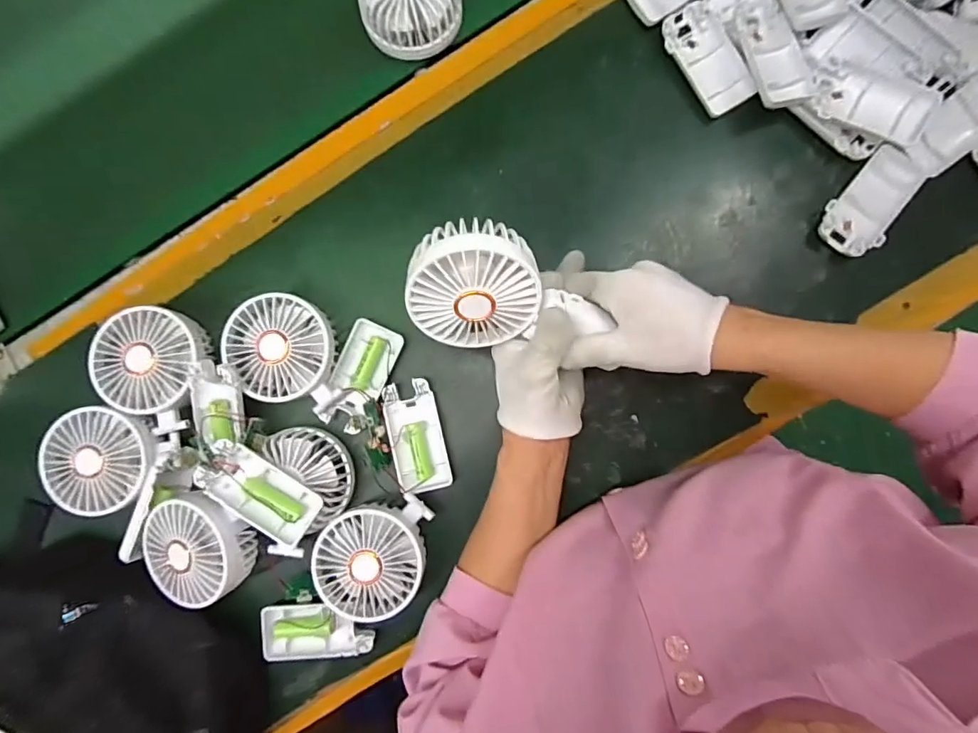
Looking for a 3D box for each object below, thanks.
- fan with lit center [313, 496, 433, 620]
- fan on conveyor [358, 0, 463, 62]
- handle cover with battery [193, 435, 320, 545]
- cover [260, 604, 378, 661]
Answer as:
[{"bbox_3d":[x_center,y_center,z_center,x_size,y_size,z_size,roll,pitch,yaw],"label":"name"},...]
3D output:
[{"bbox_3d":[-0.096,0.156,0.411,0.088,0.043,0.095,4,88,3],"label":"fan with lit center"},{"bbox_3d":[-0.068,-0.324,0.424,0.086,0.033,0.091,-2,86,3],"label":"fan on conveyor"},{"bbox_3d":[-0.180,0.099,0.385,0.093,0.019,0.045,36,89,5],"label":"handle cover with battery"},{"bbox_3d":[-0.147,0.228,0.427,0.093,0.015,0.046,-4,86,3],"label":"cover"}]

